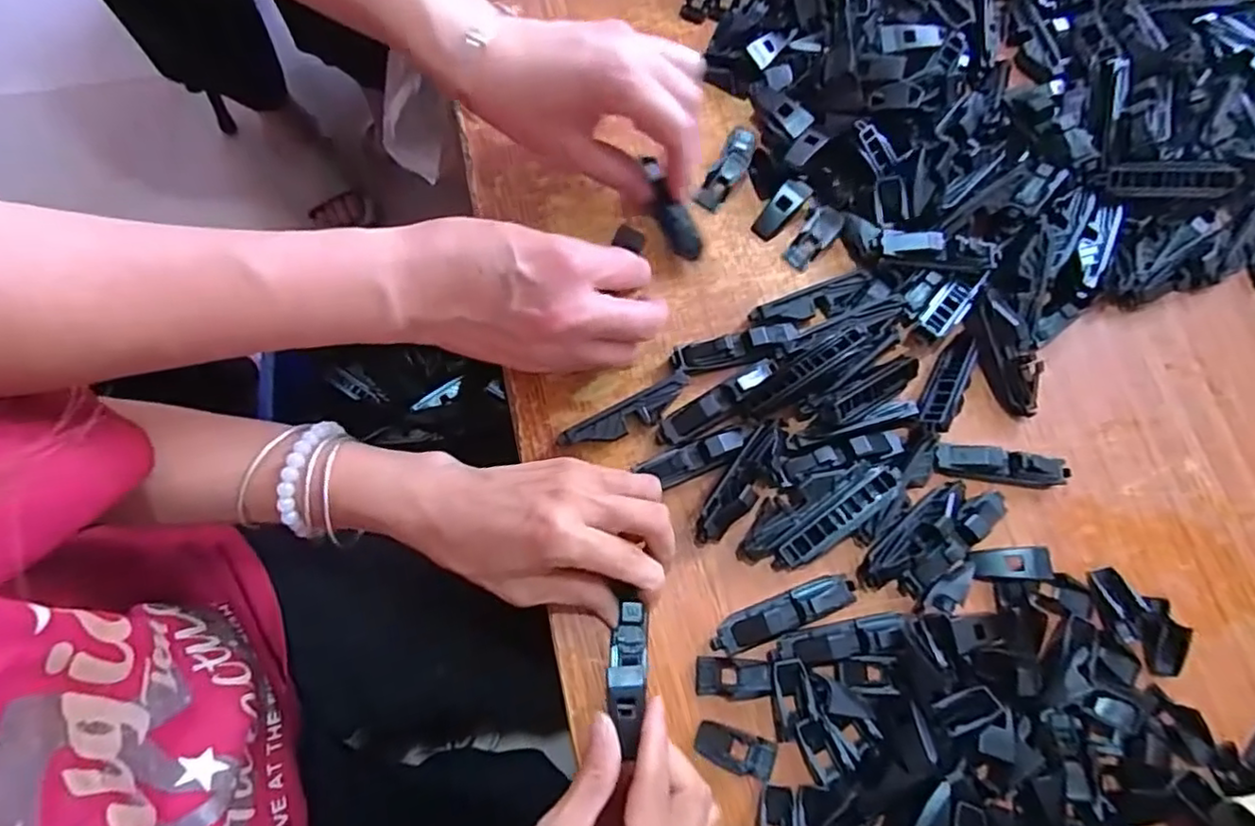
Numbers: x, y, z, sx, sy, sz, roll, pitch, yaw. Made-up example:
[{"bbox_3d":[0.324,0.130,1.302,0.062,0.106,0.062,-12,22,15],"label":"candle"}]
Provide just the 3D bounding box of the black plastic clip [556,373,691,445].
[{"bbox_3d":[0.001,0.002,0.360,0.081,0.016,0.017,-26,78,-11],"label":"black plastic clip"}]

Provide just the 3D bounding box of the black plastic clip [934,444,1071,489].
[{"bbox_3d":[0.222,0.032,0.373,0.079,0.020,0.017,7,74,-2],"label":"black plastic clip"}]

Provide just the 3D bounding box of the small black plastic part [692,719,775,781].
[{"bbox_3d":[0.056,0.173,0.323,0.041,0.008,0.020,19,74,1],"label":"small black plastic part"}]

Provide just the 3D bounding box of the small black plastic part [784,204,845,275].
[{"bbox_3d":[0.121,-0.113,0.407,0.021,0.007,0.046,39,91,9],"label":"small black plastic part"}]

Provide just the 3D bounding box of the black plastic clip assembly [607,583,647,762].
[{"bbox_3d":[0.000,0.131,0.319,0.019,0.021,0.073,3,65,0],"label":"black plastic clip assembly"}]

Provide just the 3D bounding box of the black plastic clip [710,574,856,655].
[{"bbox_3d":[0.084,0.107,0.336,0.080,0.014,0.019,-19,77,-9],"label":"black plastic clip"}]

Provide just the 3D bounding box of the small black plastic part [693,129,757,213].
[{"bbox_3d":[0.066,-0.160,0.414,0.019,0.013,0.060,30,89,7],"label":"small black plastic part"}]

